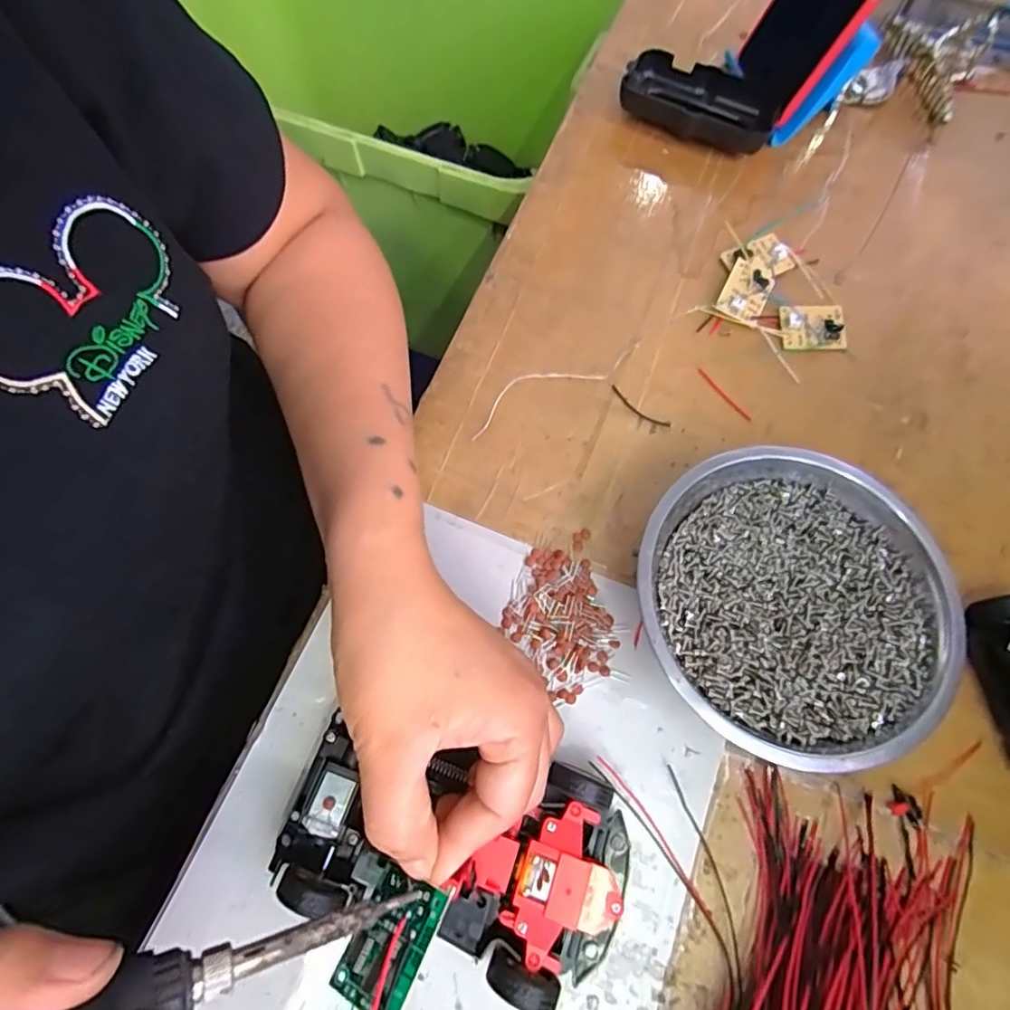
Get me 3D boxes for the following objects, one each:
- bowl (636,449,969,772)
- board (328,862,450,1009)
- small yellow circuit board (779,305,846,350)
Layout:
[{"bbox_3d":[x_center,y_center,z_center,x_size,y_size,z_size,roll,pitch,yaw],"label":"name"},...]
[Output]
[{"bbox_3d":[0.136,0.047,0.278,0.141,0.043,0.140,0,69,-1],"label":"bowl"},{"bbox_3d":[-0.040,0.149,0.193,0.027,0.004,0.039,9,53,30],"label":"board"},{"bbox_3d":[0.193,-0.111,0.354,0.038,0.005,0.029,-2,88,3],"label":"small yellow circuit board"}]

